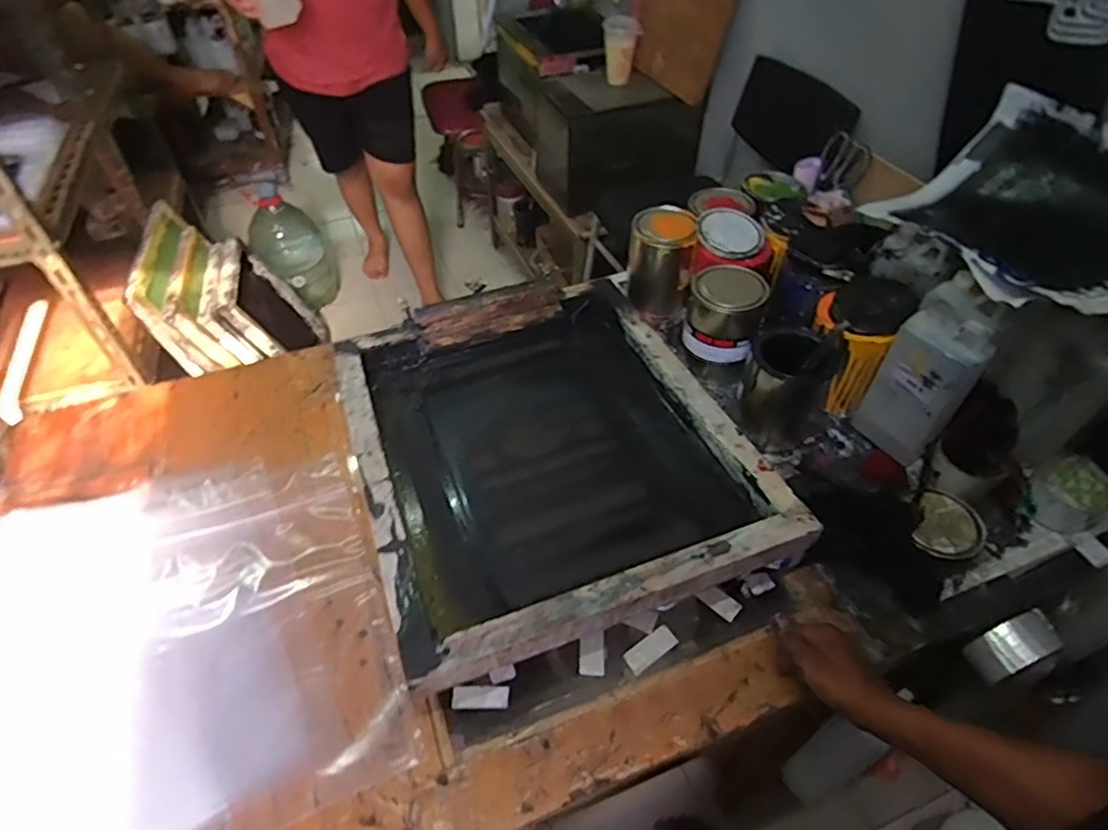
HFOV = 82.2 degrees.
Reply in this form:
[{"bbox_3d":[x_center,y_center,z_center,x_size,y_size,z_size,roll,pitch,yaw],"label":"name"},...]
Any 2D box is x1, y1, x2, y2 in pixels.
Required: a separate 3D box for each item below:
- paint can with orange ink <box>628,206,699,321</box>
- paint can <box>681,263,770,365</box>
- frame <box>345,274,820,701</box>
[{"bbox_3d":[0.178,-0.255,1.071,0.102,0.145,0.121,6,49,5],"label":"paint can with orange ink"},{"bbox_3d":[0.256,-0.152,0.949,0.110,0.100,0.109,18,51,15],"label":"paint can"},{"bbox_3d":[-0.018,0.024,0.854,0.469,0.081,0.561,-15,47,-16],"label":"frame"}]

